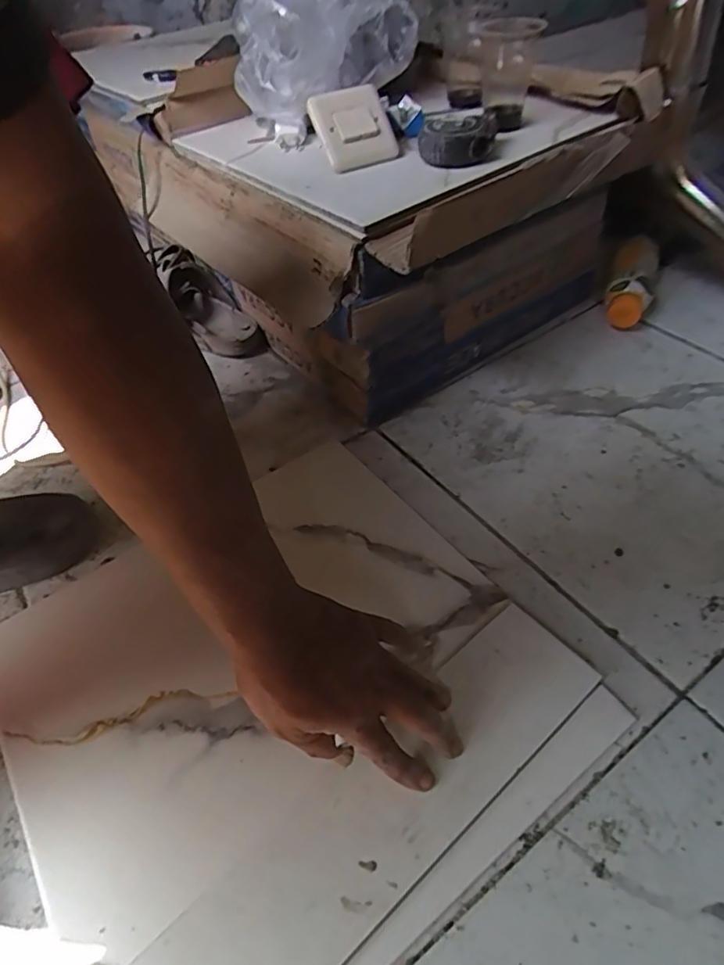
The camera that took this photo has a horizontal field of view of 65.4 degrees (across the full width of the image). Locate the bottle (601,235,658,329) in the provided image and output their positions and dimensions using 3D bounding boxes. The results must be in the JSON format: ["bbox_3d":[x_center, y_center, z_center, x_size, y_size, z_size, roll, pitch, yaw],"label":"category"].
[{"bbox_3d":[0.375,-0.279,0.790,0.062,0.064,0.170,13,51,18],"label":"bottle"}]

